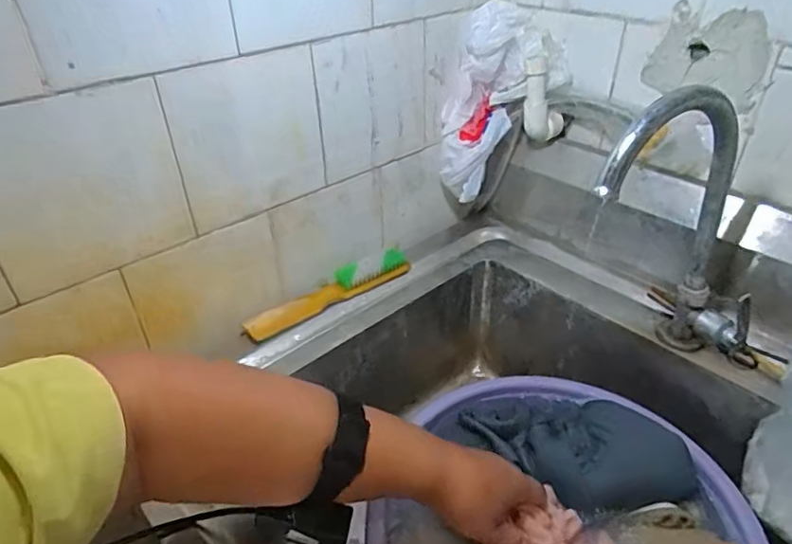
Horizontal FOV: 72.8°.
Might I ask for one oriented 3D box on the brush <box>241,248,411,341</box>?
[{"bbox_3d":[-0.073,0.022,0.611,0.204,0.029,0.032,-25,41,-28],"label":"brush"}]

